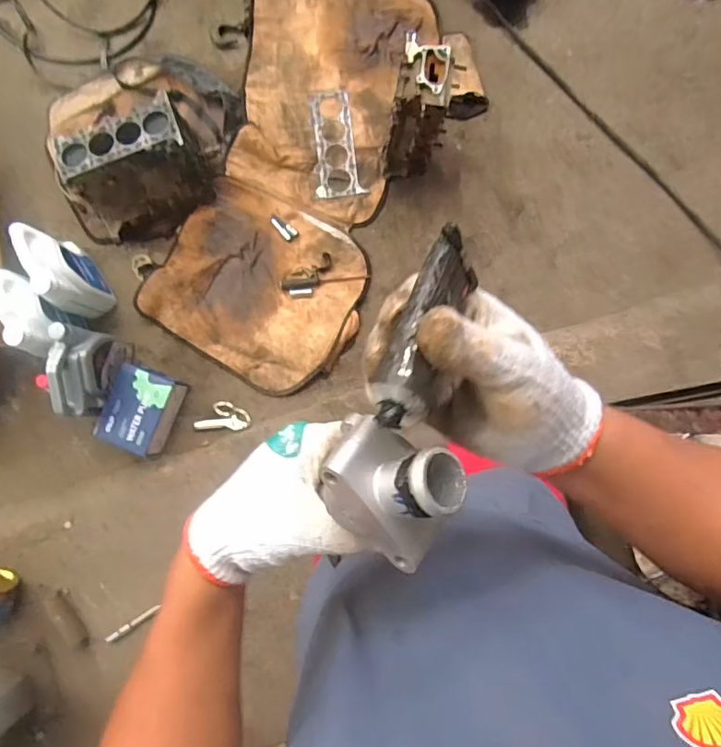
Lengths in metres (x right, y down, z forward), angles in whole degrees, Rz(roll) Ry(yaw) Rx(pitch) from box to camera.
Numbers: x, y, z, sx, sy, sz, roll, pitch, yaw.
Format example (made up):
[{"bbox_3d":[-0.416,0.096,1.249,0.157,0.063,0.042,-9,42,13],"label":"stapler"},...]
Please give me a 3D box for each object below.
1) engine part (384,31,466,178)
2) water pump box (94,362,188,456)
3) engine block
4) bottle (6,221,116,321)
[{"bbox_3d":[0.152,-0.668,1.373,0.153,0.332,0.198,9,87,1],"label":"engine part"},{"bbox_3d":[-0.607,0.103,1.467,0.175,0.120,0.221,24,87,1],"label":"water pump box"},{"bbox_3d":[-0.622,-0.541,1.459,0.376,0.217,0.249,-25,87,-1],"label":"engine block"},{"bbox_3d":[-0.782,-0.273,1.413,0.108,0.257,0.215,-19,87,-1],"label":"bottle"}]

